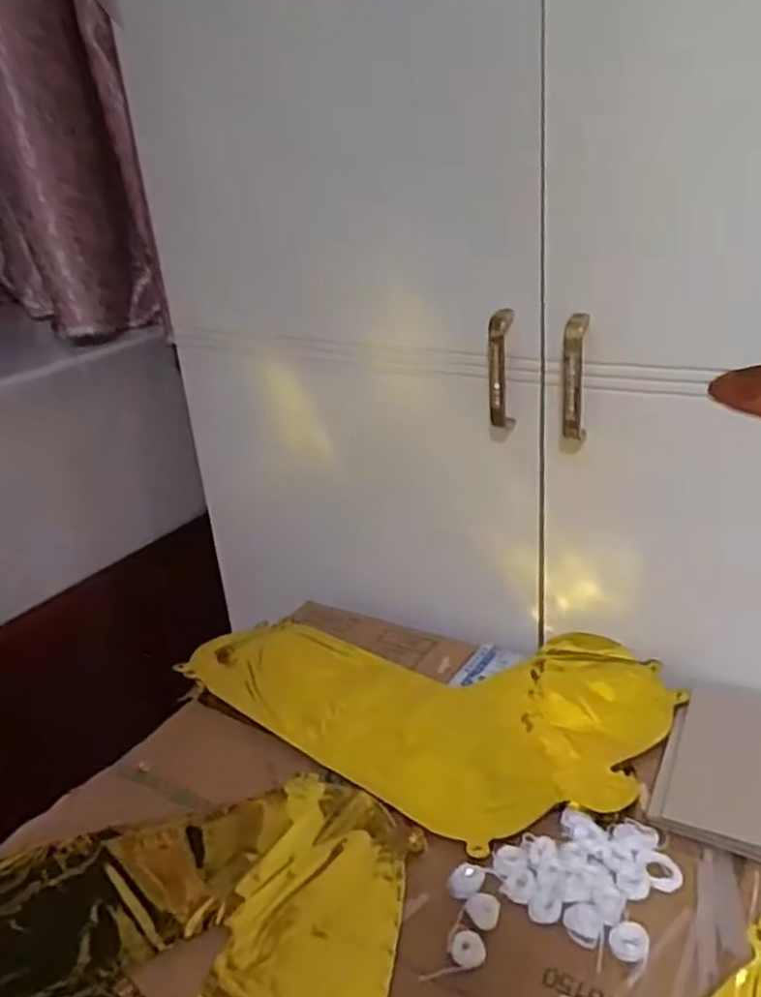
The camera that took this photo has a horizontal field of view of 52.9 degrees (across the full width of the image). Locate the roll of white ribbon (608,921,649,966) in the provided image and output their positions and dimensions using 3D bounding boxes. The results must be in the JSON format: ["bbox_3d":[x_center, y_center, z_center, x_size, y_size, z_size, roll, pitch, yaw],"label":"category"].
[{"bbox_3d":[0.148,0.263,0.454,0.021,0.004,0.024,6,26,23],"label":"roll of white ribbon"}]

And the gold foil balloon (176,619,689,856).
[{"bbox_3d":[0.027,0.169,0.683,0.405,0.021,0.247,12,29,34],"label":"gold foil balloon"}]

